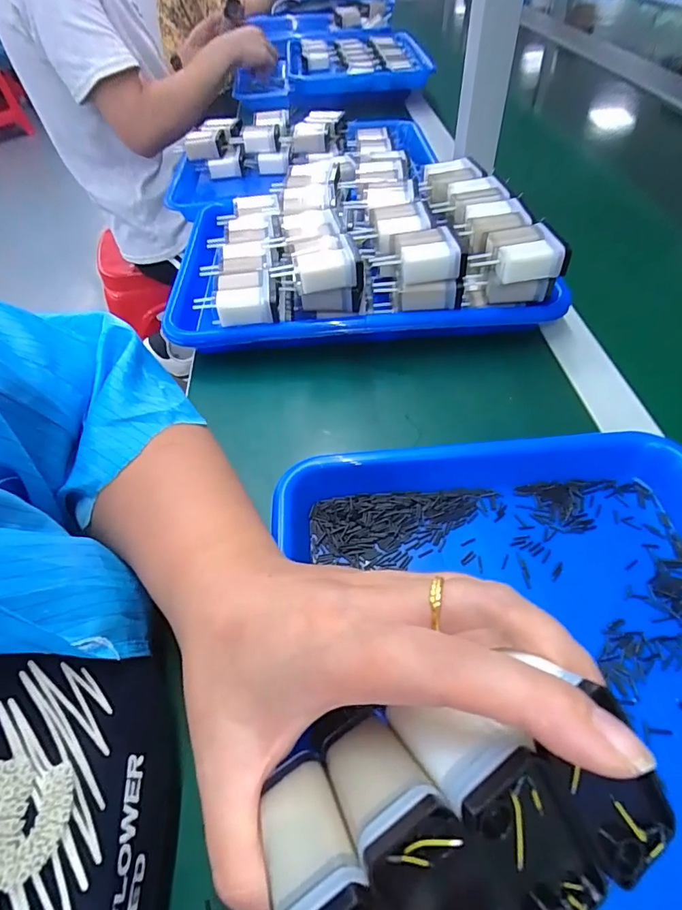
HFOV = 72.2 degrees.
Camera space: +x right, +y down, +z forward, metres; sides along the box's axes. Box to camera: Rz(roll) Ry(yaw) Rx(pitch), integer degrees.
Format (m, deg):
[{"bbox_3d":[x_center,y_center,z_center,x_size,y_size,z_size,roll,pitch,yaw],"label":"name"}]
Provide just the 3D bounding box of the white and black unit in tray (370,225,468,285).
[{"bbox_3d":[0.059,-0.149,0.357,0.065,0.024,0.034,-6,50,-2],"label":"white and black unit in tray"}]

